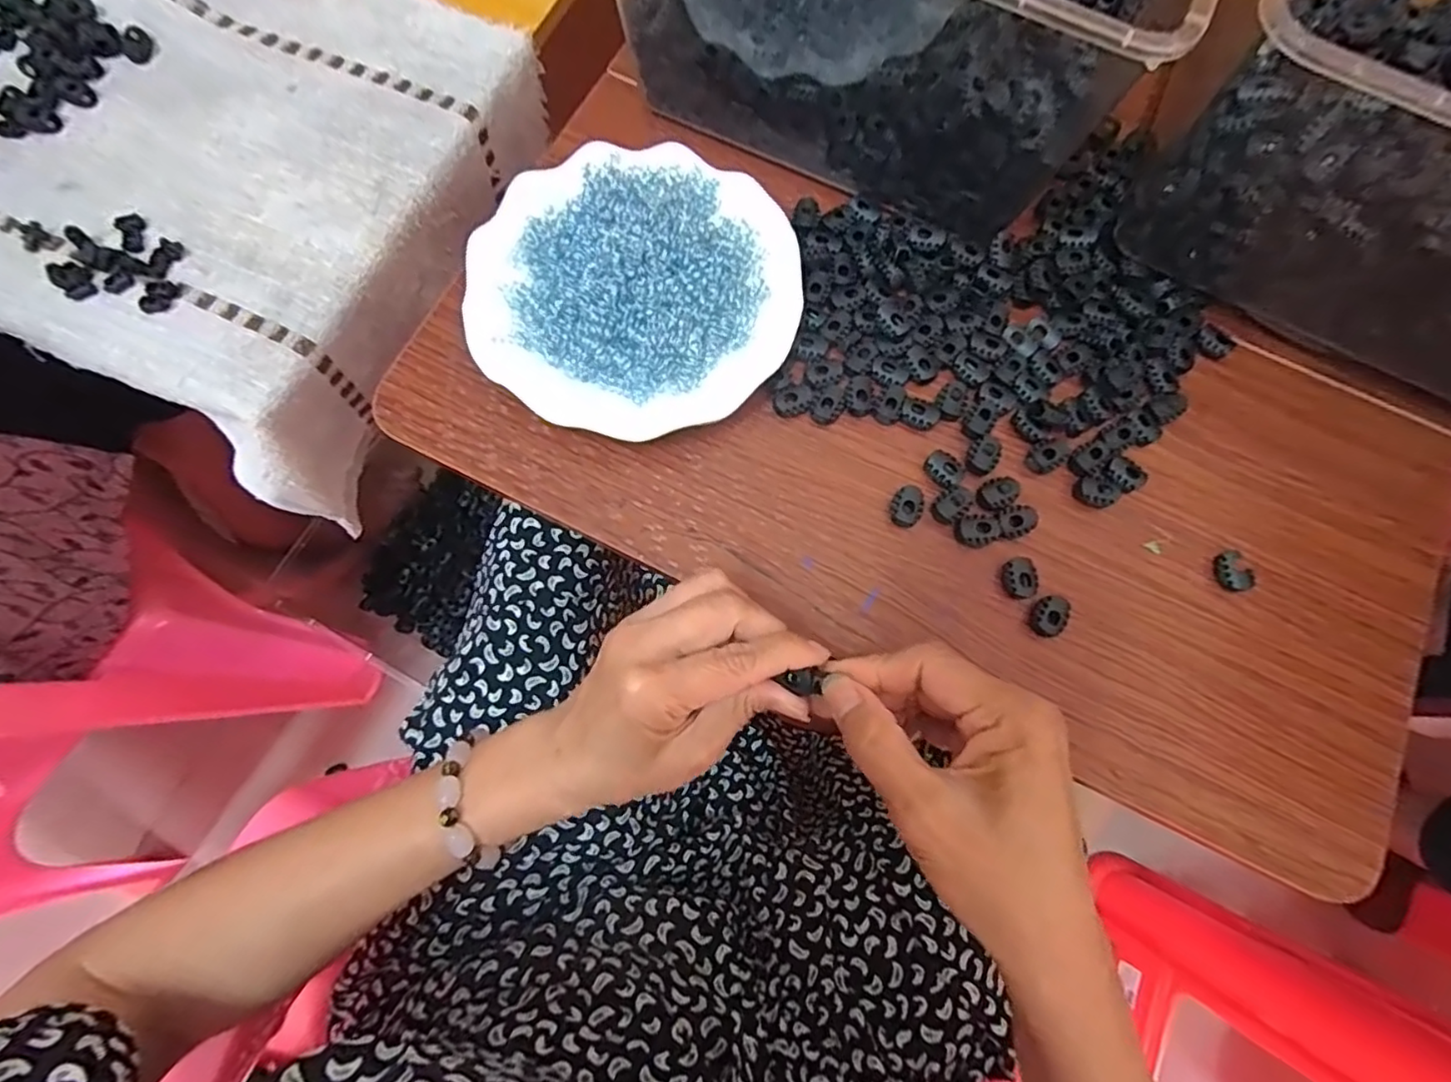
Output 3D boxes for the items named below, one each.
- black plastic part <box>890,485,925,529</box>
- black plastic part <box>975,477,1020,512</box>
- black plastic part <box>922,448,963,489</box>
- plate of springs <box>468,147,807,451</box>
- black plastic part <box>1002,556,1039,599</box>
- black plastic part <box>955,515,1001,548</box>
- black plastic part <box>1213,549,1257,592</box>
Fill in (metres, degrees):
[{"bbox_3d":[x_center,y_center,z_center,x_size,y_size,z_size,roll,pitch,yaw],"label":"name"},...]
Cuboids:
[{"bbox_3d":[0.100,-0.019,0.345,0.017,0.011,0.023,17,77,-1],"label":"black plastic part"},{"bbox_3d":[0.151,-0.026,0.349,0.023,0.011,0.017,-34,83,-10],"label":"black plastic part"},{"bbox_3d":[0.124,-0.041,0.349,0.017,0.007,0.021,-43,85,-11],"label":"black plastic part"},{"bbox_3d":[-0.050,-0.146,0.354,0.185,0.040,0.177,-1,78,-5],"label":"plate of springs"},{"bbox_3d":[0.159,0.021,0.337,0.019,0.011,0.022,-10,79,-6],"label":"black plastic part"},{"bbox_3d":[0.138,-0.005,0.343,0.022,0.011,0.017,-13,80,-7],"label":"black plastic part"},{"bbox_3d":[0.280,0.017,0.344,0.017,0.009,0.022,-28,82,-10],"label":"black plastic part"}]

